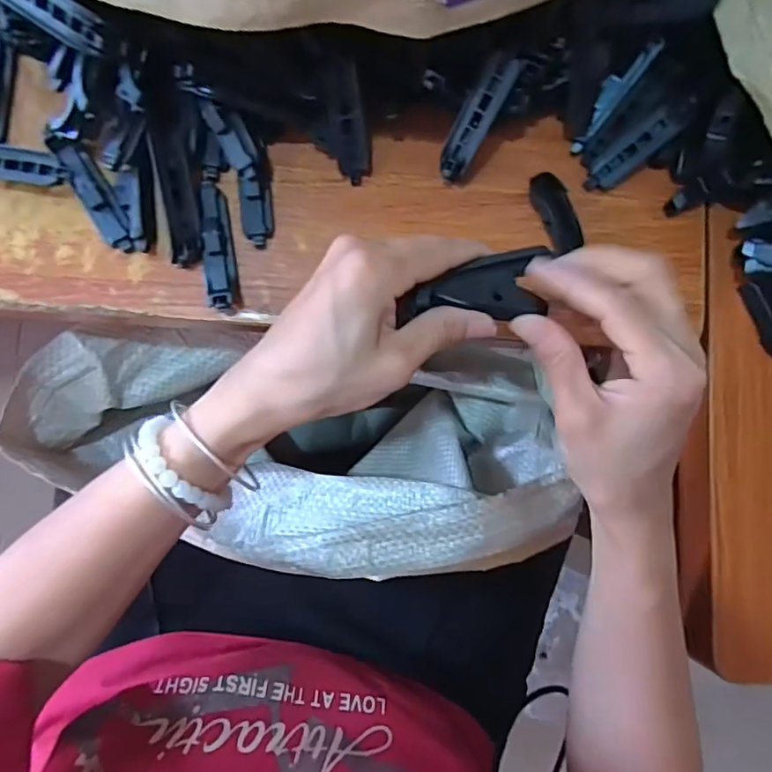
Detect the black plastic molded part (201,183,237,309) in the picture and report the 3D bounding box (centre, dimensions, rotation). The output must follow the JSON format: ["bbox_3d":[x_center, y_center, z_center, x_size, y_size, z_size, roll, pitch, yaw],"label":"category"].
[{"bbox_3d":[-0.096,-0.080,0.306,0.015,0.016,0.072,-4,87,-6],"label":"black plastic molded part"}]

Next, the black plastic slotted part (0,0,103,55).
[{"bbox_3d":[-0.159,-0.175,0.246,0.067,0.016,0.015,31,84,-3],"label":"black plastic slotted part"}]

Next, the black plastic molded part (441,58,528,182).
[{"bbox_3d":[0.050,-0.147,0.300,0.018,0.007,0.068,29,123,-4],"label":"black plastic molded part"}]

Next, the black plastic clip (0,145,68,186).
[{"bbox_3d":[-0.210,-0.122,0.297,0.067,0.016,0.017,7,86,-6],"label":"black plastic clip"}]

